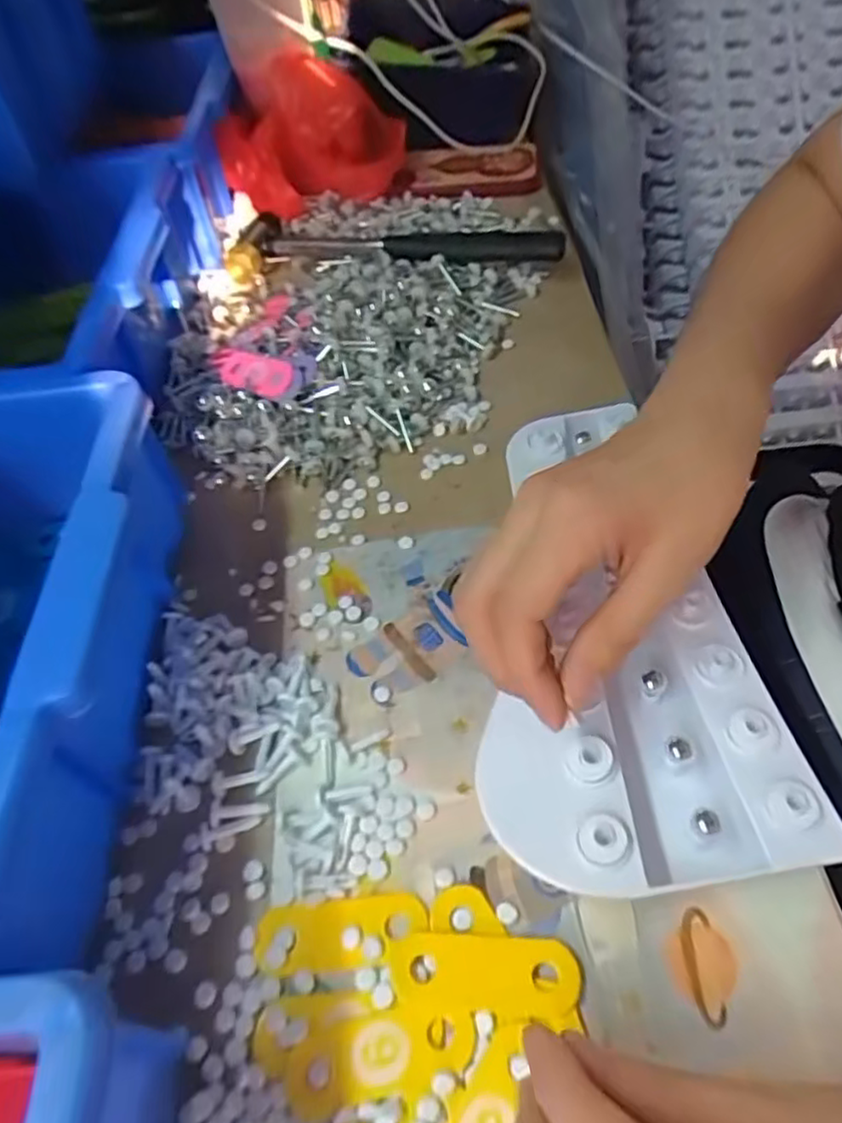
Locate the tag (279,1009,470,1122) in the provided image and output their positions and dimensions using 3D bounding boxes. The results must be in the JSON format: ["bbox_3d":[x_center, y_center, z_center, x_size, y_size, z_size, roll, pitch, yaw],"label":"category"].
[{"bbox_3d":[-0.014,0.164,0.227,0.063,0.004,0.023,-14,51,-2],"label":"tag"}]

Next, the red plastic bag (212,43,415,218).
[{"bbox_3d":[-0.081,-0.329,0.525,0.138,0.092,0.065,-4,52,-1],"label":"red plastic bag"}]

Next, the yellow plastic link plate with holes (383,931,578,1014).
[{"bbox_3d":[0.022,0.143,0.239,0.064,0.005,0.023,1,52,3],"label":"yellow plastic link plate with holes"}]

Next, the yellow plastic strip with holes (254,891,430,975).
[{"bbox_3d":[-0.030,0.137,0.252,0.063,0.004,0.023,-8,51,1],"label":"yellow plastic strip with holes"}]

